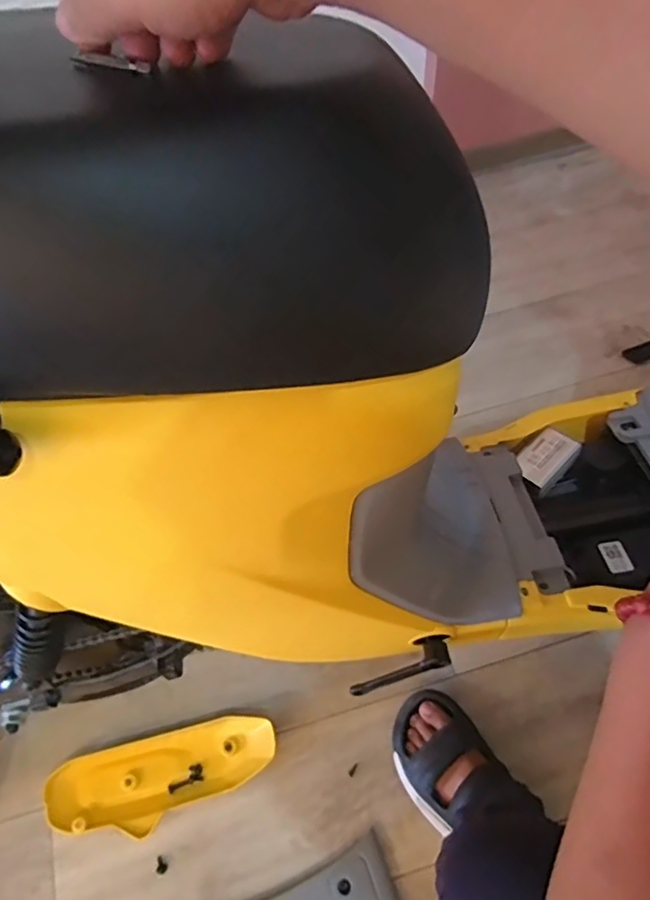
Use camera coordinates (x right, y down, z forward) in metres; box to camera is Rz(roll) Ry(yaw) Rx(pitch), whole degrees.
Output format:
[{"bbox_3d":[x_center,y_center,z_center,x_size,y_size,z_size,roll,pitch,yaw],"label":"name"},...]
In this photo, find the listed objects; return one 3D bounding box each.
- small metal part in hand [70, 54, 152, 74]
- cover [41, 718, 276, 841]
[{"bbox_3d":[-0.098,-0.174,0.255,0.047,0.005,0.005,21,65,20],"label":"small metal part in hand"},{"bbox_3d":[-0.214,0.435,0.755,0.301,0.045,0.103,-13,62,-4],"label":"cover"}]

